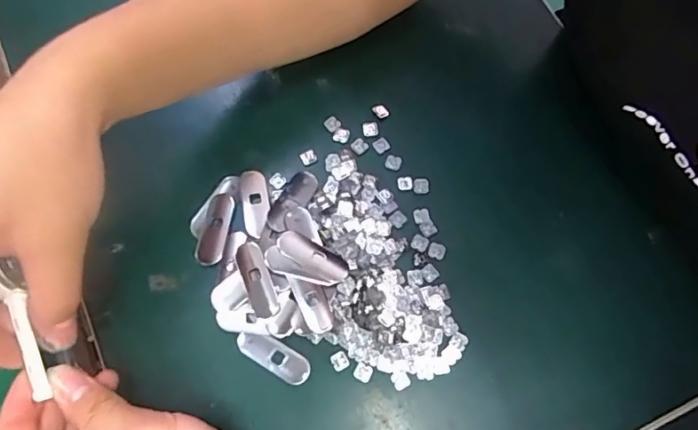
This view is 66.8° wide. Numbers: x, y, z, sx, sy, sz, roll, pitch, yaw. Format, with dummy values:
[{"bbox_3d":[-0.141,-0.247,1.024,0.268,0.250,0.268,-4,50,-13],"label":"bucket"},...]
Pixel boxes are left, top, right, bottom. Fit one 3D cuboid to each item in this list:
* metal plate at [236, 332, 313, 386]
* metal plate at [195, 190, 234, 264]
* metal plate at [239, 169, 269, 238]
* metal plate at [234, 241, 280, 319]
[{"bbox_3d":[-0.048,0.090,0.338,0.049,0.005,0.018,30,76,9],"label":"metal plate"},{"bbox_3d":[-0.091,0.010,0.365,0.019,0.006,0.050,17,74,5],"label":"metal plate"},{"bbox_3d":[-0.065,-0.009,0.367,0.018,0.004,0.049,-10,74,-3],"label":"metal plate"},{"bbox_3d":[-0.060,0.042,0.346,0.018,0.009,0.050,-20,74,-5],"label":"metal plate"}]

